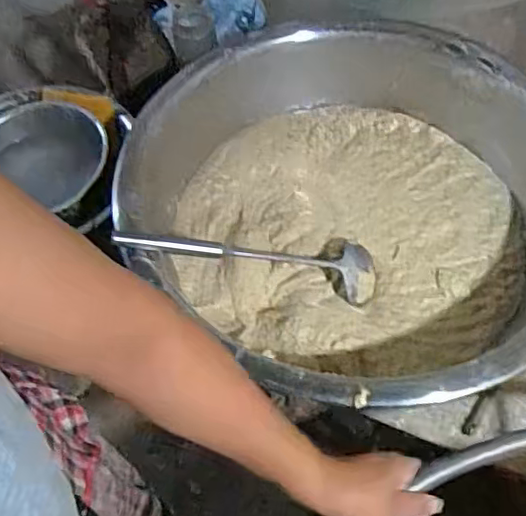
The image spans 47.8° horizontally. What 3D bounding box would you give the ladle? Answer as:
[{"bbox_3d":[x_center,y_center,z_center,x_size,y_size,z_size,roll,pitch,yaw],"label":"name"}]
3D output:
[{"bbox_3d":[-0.002,-0.001,0.747,0.336,0.047,0.079,9,54,-22],"label":"ladle"}]

